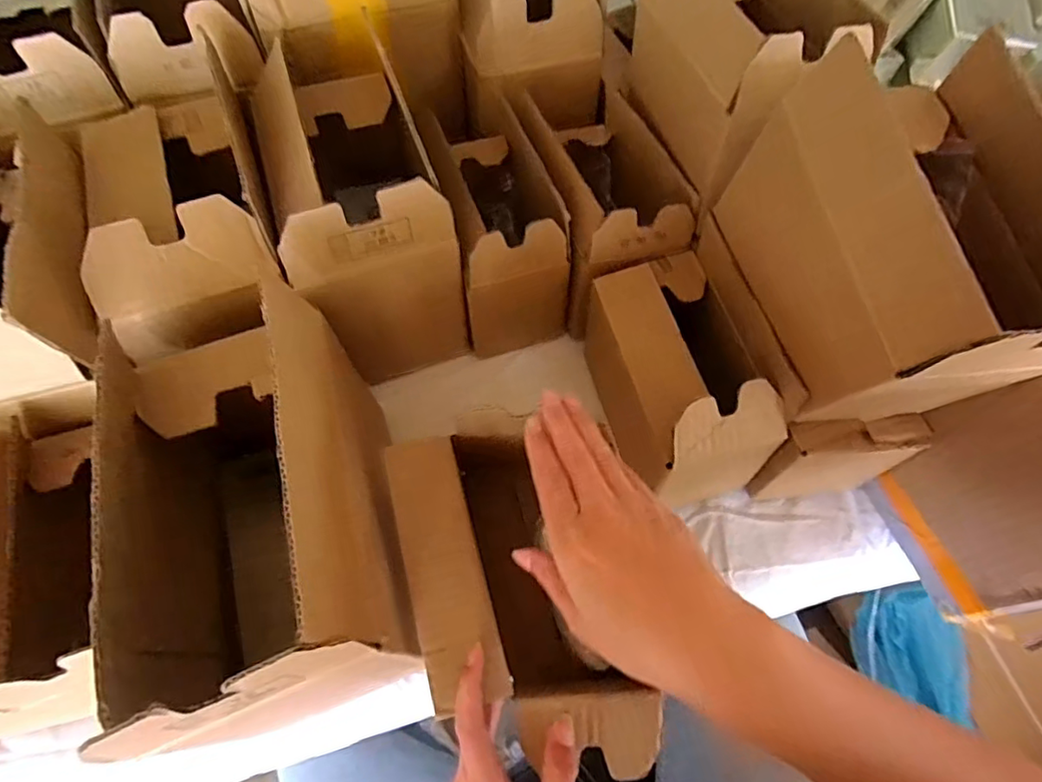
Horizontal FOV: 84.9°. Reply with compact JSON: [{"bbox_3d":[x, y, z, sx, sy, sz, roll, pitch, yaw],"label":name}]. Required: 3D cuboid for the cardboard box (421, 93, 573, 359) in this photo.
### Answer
[{"bbox_3d":[-0.025,-0.151,0.539,0.094,0.154,0.175,-16,62,-9],"label":"cardboard box"}]

